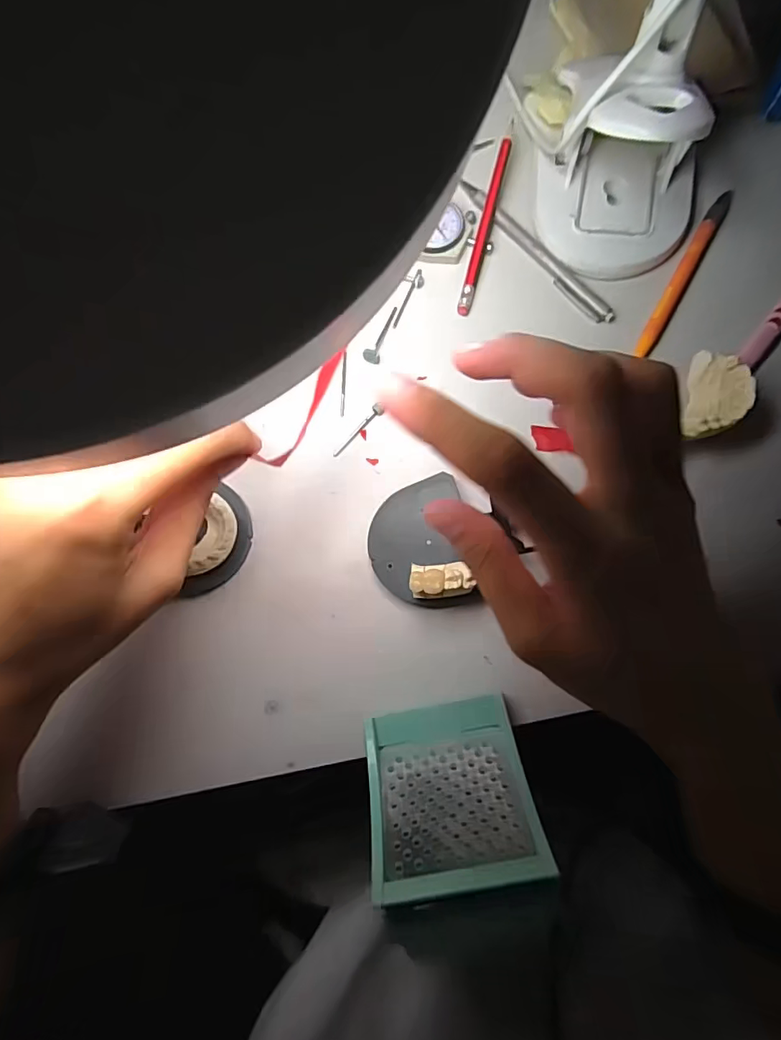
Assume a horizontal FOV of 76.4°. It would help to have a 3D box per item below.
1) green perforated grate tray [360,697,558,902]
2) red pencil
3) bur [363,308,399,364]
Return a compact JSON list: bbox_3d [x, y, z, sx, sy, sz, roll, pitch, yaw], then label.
[{"bbox_3d":[0.027,0.128,0.236,0.074,0.086,0.011,-11,123,3],"label":"green perforated grate tray"},{"bbox_3d":[0.062,-0.194,0.319,0.009,0.014,0.129,14,81,7],"label":"red pencil"},{"bbox_3d":[-0.006,-0.119,0.315,0.010,0.006,0.041,18,83,5],"label":"bur"}]

